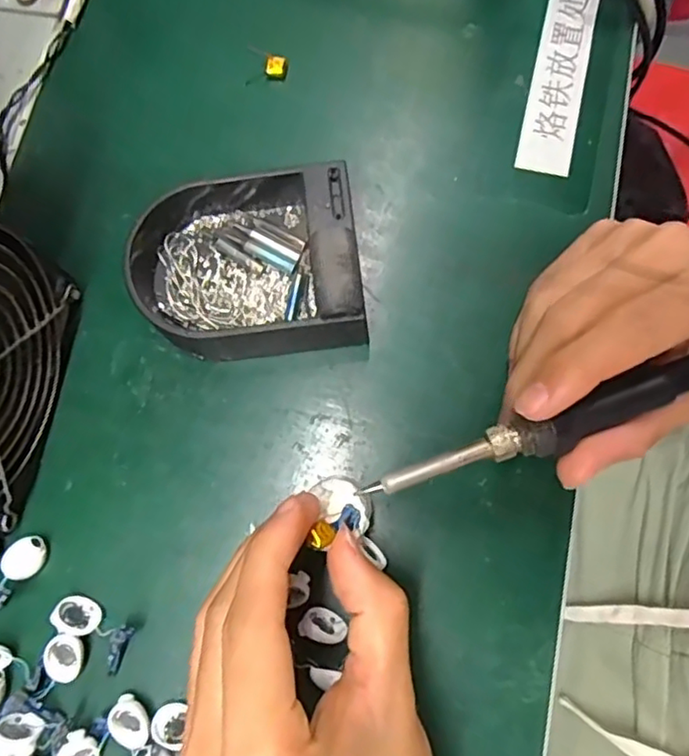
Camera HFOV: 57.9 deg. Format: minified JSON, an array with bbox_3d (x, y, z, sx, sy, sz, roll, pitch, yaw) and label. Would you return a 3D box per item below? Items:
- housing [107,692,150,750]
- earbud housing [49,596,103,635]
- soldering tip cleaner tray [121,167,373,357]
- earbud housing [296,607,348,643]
[{"bbox_3d":[-0.086,0.138,0.248,0.015,0.006,0.019,-37,77,-7],"label":"housing"},{"bbox_3d":[-0.111,0.098,0.258,0.019,0.005,0.016,24,39,-8],"label":"earbud housing"},{"bbox_3d":[-0.048,-0.053,0.278,0.110,0.038,0.089,-8,75,0],"label":"soldering tip cleaner tray"},{"bbox_3d":[-0.009,0.099,0.250,0.018,0.005,0.012,18,77,6],"label":"earbud housing"}]

